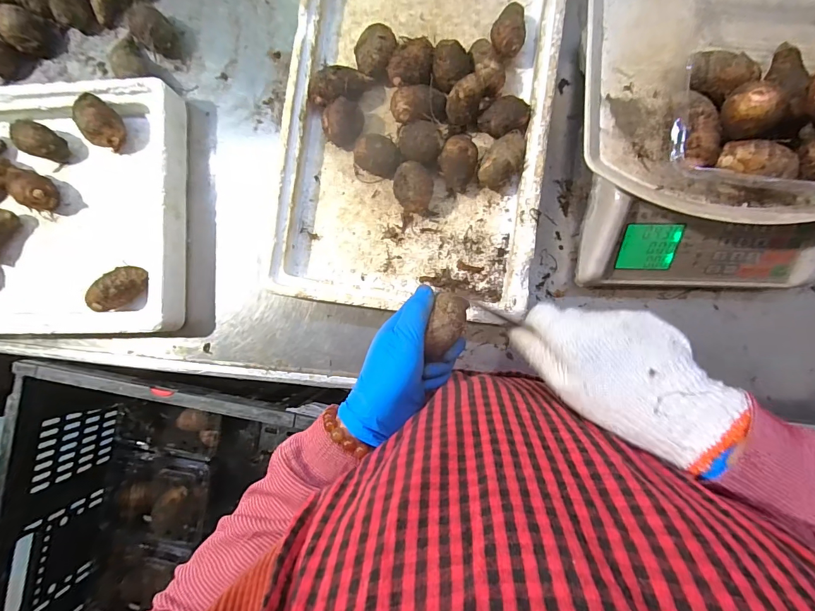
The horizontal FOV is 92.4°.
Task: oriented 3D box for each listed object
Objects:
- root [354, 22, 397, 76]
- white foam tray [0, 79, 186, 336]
[{"bbox_3d":[-0.036,-0.288,0.451,0.045,0.042,0.049,0,89,5],"label":"root"},{"bbox_3d":[-0.513,-0.115,0.477,0.474,0.044,0.303,-1,89,5],"label":"white foam tray"}]

